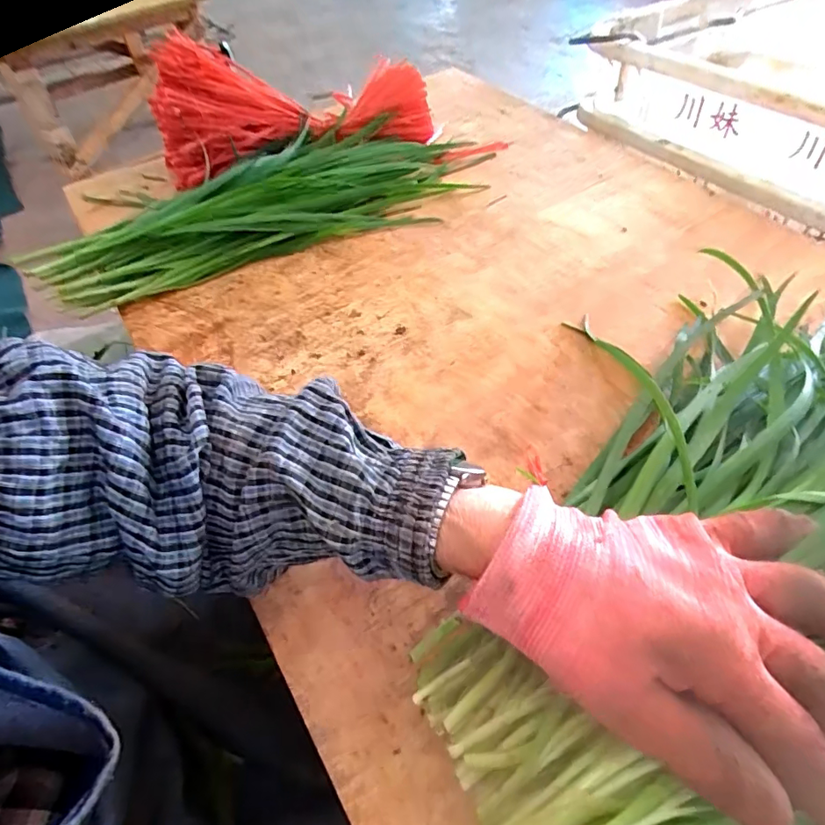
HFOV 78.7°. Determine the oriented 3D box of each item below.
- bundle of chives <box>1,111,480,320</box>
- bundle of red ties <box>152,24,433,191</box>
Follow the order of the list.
[{"bbox_3d":[-0.144,-0.222,0.528,0.447,0.048,0.169,-22,55,-14],"label":"bundle of chives"},{"bbox_3d":[-0.136,-0.350,0.574,0.300,0.105,0.124,-21,53,-15],"label":"bundle of red ties"}]

